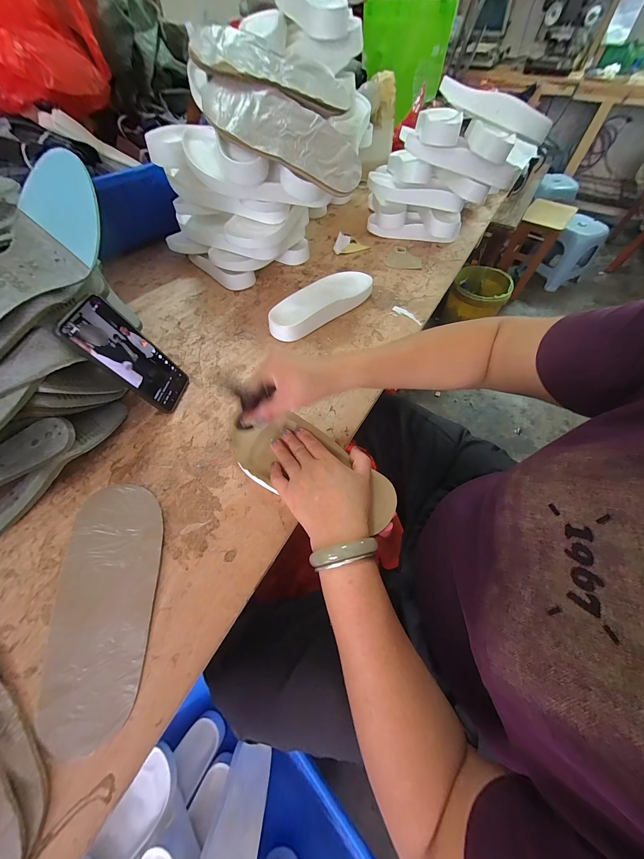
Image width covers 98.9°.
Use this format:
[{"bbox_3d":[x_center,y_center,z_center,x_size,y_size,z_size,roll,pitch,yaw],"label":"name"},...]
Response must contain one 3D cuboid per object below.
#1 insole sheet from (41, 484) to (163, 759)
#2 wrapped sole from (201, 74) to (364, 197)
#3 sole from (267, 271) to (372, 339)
[{"bbox_3d":[-0.234,0.176,0.302,0.103,0.004,0.239,-13,59,-8],"label":"insole sheet"},{"bbox_3d":[-0.059,-0.453,0.423,0.255,0.028,0.109,20,80,-10],"label":"wrapped sole"},{"bbox_3d":[-0.003,-0.252,0.551,0.246,0.036,0.097,-40,66,-22],"label":"sole"}]

